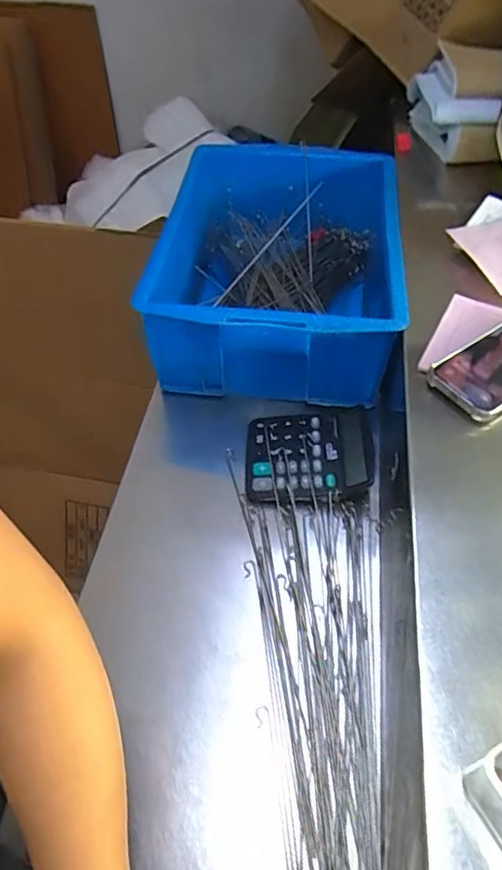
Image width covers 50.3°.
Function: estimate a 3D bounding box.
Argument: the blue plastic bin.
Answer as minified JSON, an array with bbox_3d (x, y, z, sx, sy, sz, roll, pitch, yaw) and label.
[{"bbox_3d":[0.043,-0.241,0.757,0.294,0.159,0.425,4,51,5],"label":"blue plastic bin"}]

